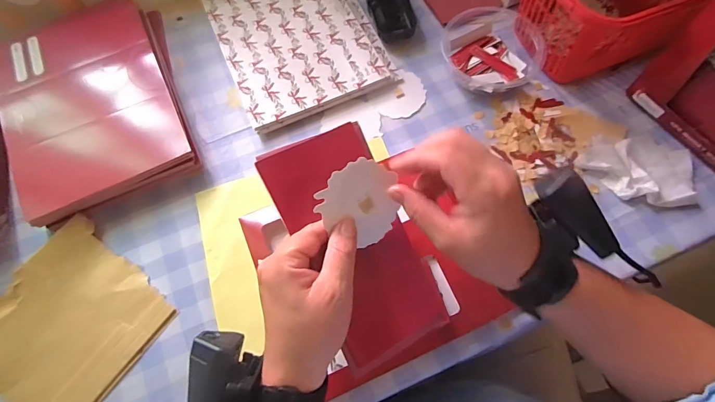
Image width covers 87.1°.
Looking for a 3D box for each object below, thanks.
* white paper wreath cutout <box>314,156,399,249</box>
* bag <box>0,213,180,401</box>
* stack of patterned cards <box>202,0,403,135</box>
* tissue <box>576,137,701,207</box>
[{"bbox_3d":[0.005,-0.001,0.287,0.059,0.068,0.004,-54,32,-4],"label":"white paper wreath cutout"},{"bbox_3d":[-0.281,0.118,0.363,0.155,0.019,0.150,35,73,15],"label":"bag"},{"bbox_3d":[-0.083,-0.225,0.495,0.190,0.018,0.264,-23,68,-8],"label":"stack of patterned cards"},{"bbox_3d":[0.302,-0.037,0.404,0.116,0.019,0.079,11,68,7],"label":"tissue"}]

